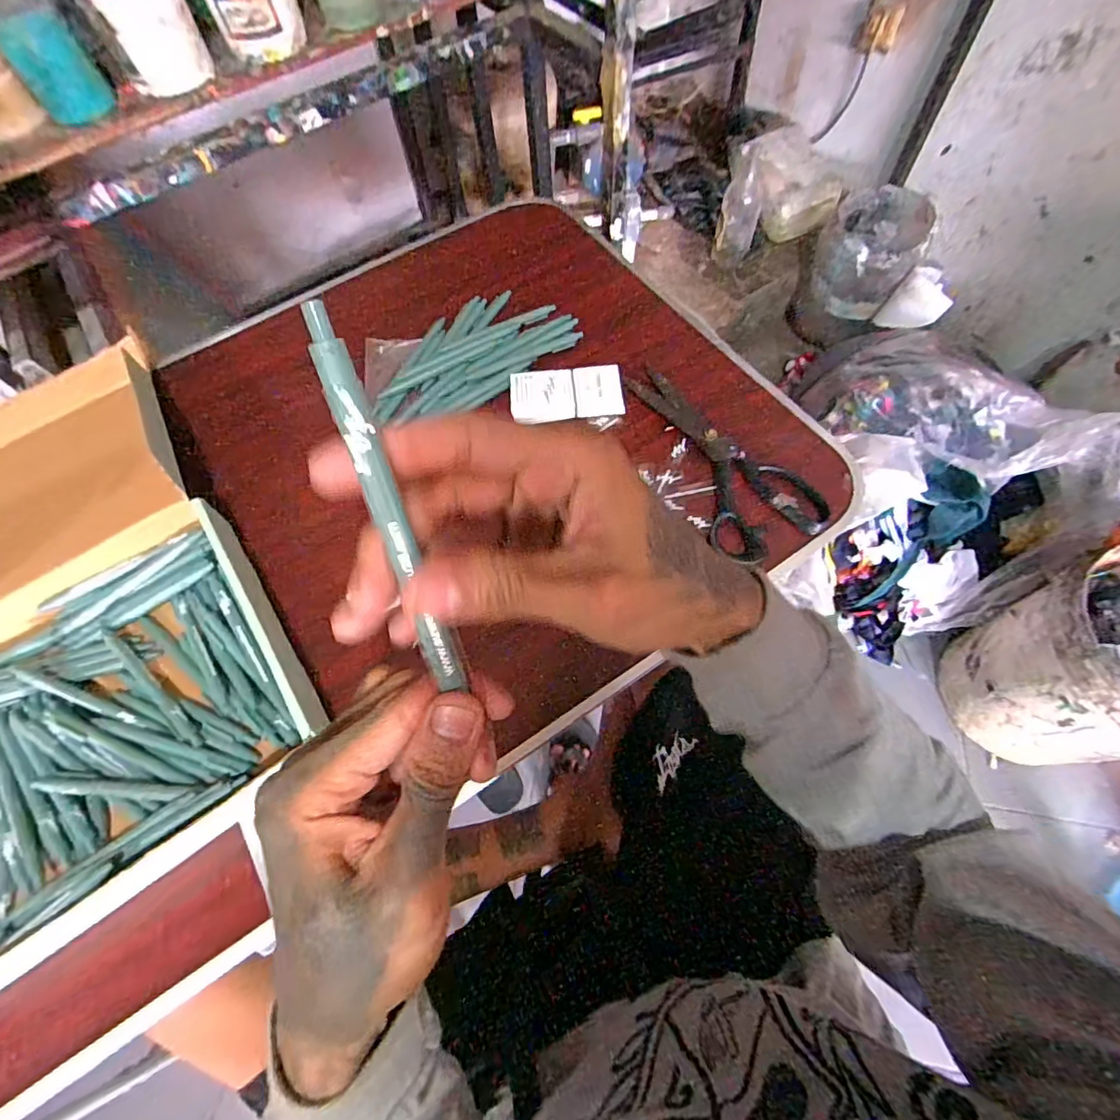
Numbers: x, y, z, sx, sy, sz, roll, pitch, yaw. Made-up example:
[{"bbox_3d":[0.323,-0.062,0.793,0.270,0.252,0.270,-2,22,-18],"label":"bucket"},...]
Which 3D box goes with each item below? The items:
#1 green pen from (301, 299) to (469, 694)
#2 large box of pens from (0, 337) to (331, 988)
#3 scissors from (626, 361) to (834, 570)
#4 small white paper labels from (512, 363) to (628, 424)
[{"bbox_3d":[-0.053,-0.012,0.170,0.010,0.128,0.006,-16,22,-5],"label":"green pen"},{"bbox_3d":[-0.454,0.040,0.466,0.328,0.083,0.524,-34,68,-13],"label":"large box of pens"},{"bbox_3d":[0.155,-0.106,0.520,0.097,0.025,0.223,-21,65,-8],"label":"scissors"},{"bbox_3d":[0.007,-0.171,0.557,0.114,0.015,0.058,-4,64,0],"label":"small white paper labels"}]

